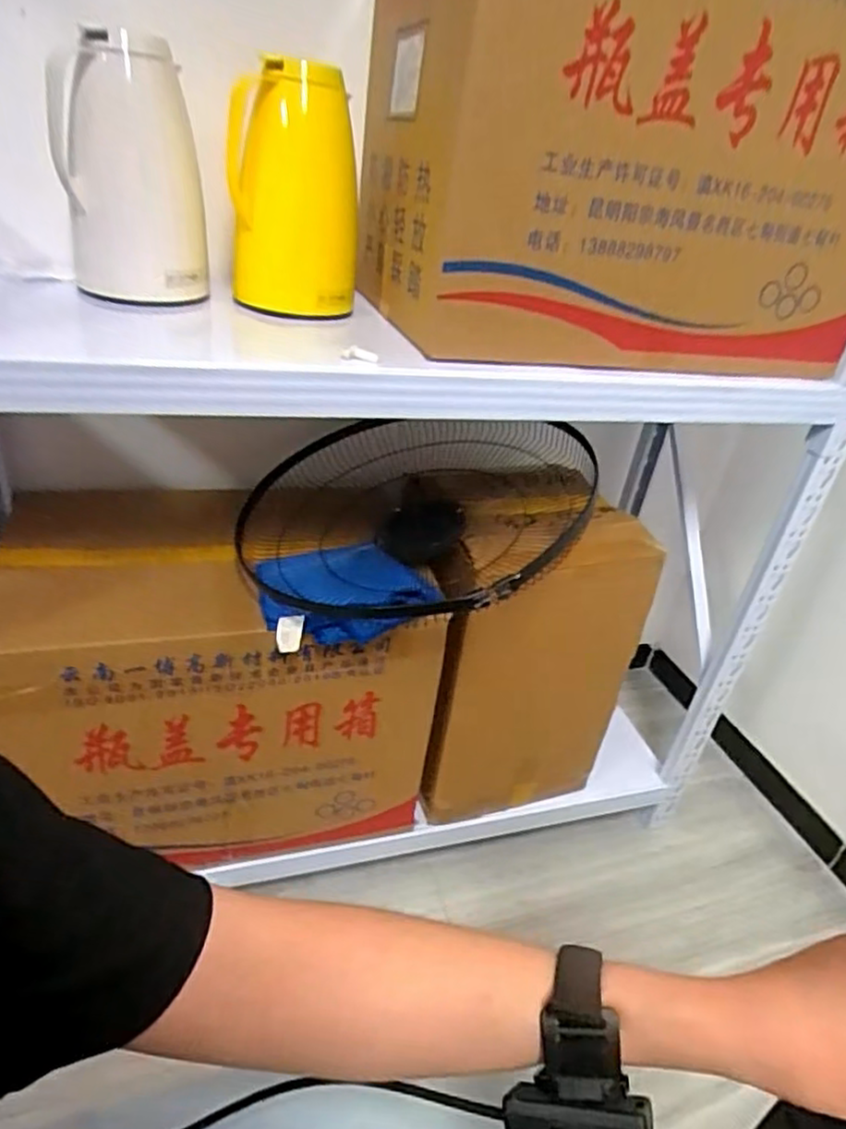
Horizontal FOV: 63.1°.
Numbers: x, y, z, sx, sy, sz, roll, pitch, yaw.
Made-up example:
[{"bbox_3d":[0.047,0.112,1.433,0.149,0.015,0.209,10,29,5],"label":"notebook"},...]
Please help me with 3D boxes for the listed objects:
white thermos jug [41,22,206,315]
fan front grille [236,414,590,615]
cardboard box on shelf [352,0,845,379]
[{"bbox_3d":[-0.327,-0.439,0.782,0.155,0.255,0.123,-4,33,-19],"label":"white thermos jug"},{"bbox_3d":[-0.017,-0.066,0.946,0.498,0.123,0.474,-5,29,4],"label":"fan front grille"},{"bbox_3d":[0.248,-0.489,0.835,0.575,0.403,0.377,-4,33,-19],"label":"cardboard box on shelf"}]

